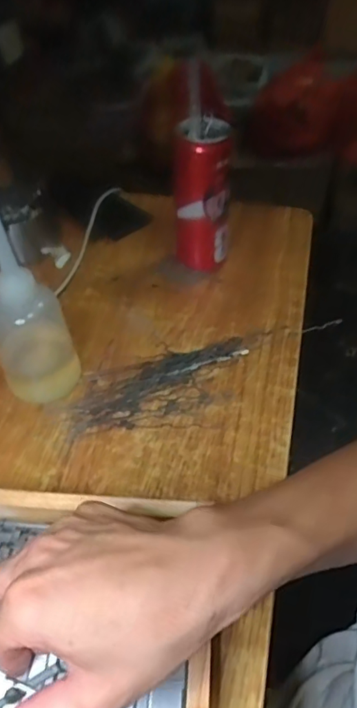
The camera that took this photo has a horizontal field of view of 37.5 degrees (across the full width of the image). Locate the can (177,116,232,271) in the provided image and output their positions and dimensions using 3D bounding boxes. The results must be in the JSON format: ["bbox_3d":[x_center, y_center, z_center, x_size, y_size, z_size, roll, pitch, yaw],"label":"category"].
[{"bbox_3d":[0.026,-0.150,0.526,0.051,0.151,0.054,1,44,-1],"label":"can"}]

